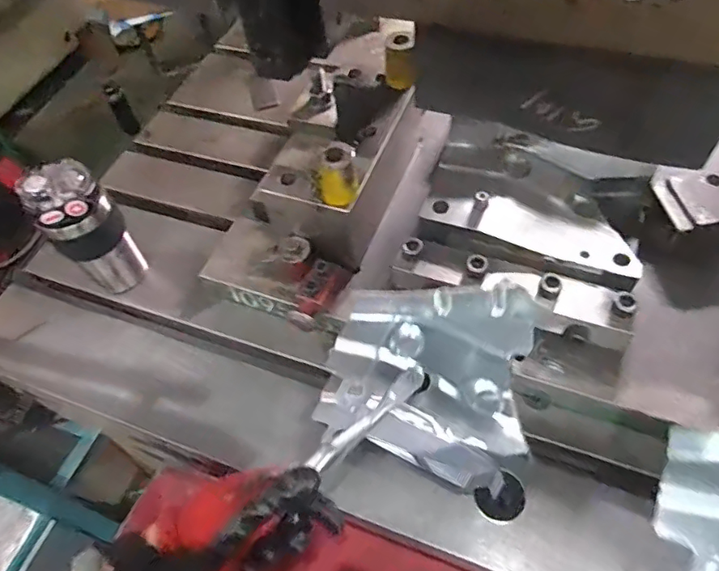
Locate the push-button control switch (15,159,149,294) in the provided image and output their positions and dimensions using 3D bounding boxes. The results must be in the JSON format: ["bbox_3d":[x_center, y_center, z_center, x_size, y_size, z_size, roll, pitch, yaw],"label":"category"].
[{"bbox_3d":[-0.330,-0.062,0.669,0.082,0.191,0.071,-39,61,-20],"label":"push-button control switch"}]

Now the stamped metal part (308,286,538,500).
[{"bbox_3d":[0.063,0.089,0.532,0.193,0.105,0.158,10,57,12],"label":"stamped metal part"}]

